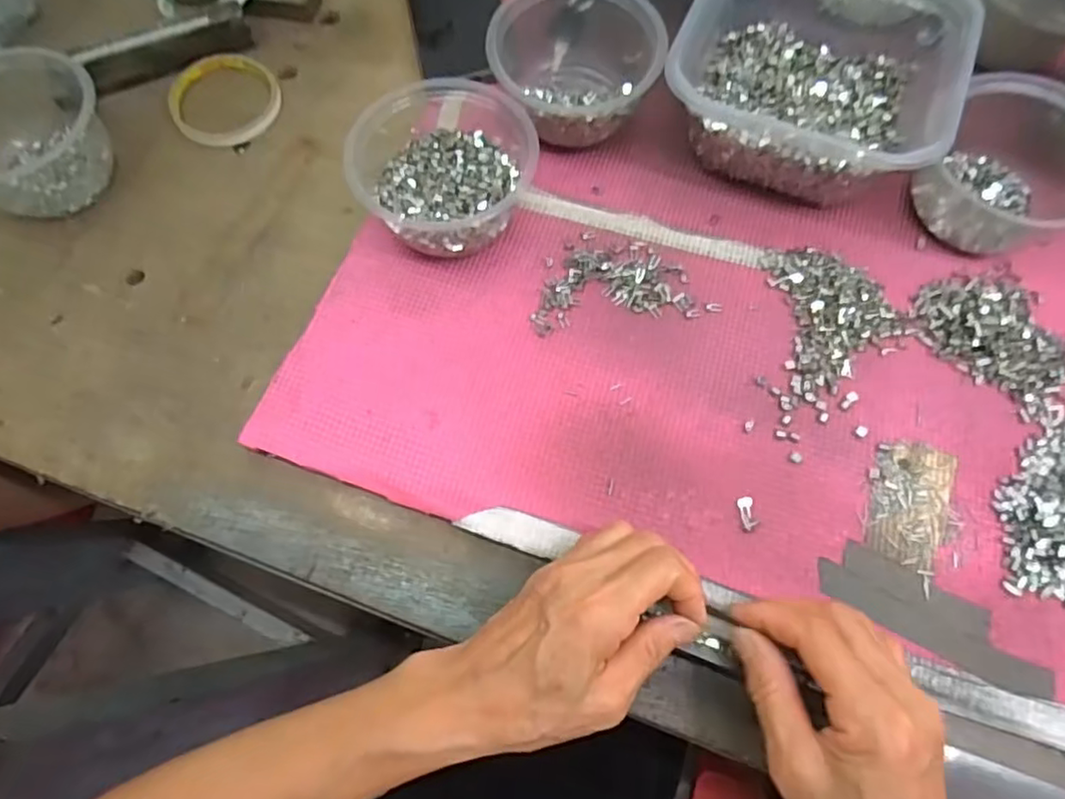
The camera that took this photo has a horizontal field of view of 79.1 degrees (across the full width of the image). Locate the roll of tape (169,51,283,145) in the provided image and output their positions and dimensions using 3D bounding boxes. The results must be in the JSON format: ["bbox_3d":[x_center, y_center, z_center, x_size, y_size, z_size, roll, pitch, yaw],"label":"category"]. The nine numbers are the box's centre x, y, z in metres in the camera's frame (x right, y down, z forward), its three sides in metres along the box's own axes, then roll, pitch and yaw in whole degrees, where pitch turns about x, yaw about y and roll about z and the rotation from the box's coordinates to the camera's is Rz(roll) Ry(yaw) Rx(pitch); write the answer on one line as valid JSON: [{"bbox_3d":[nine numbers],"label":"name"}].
[{"bbox_3d":[-0.239,-0.234,0.500,0.081,0.012,0.087,-1,68,1],"label":"roll of tape"}]

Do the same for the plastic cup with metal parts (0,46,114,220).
[{"bbox_3d":[-0.360,-0.186,0.451,0.107,0.067,0.111,-1,68,1],"label":"plastic cup with metal parts"}]

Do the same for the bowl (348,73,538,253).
[{"bbox_3d":[-0.058,-0.147,0.422,0.104,0.065,0.105,-1,68,1],"label":"bowl"}]

